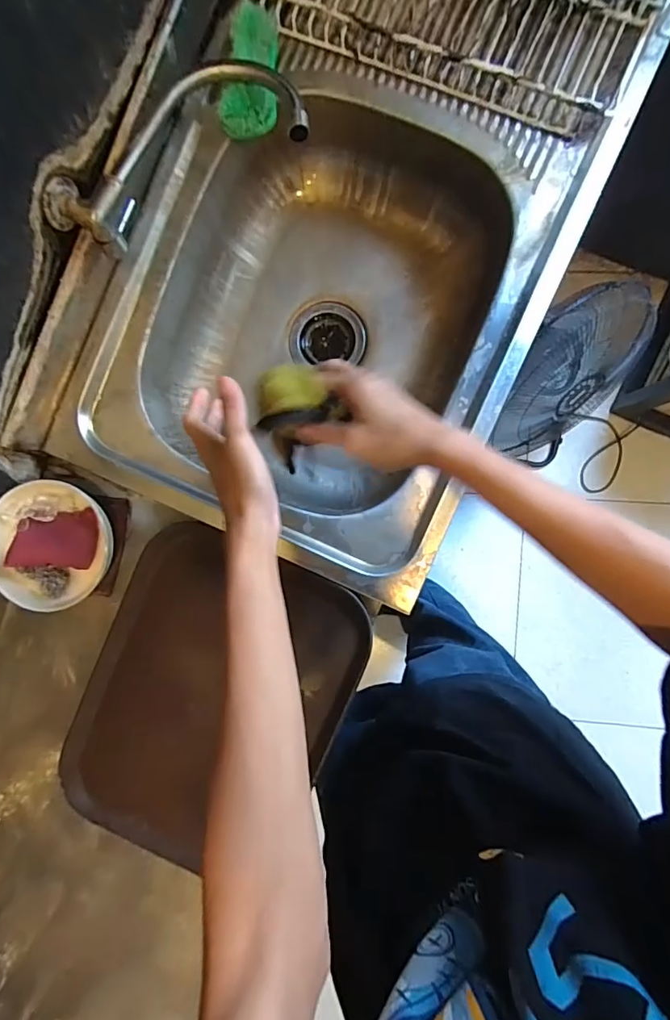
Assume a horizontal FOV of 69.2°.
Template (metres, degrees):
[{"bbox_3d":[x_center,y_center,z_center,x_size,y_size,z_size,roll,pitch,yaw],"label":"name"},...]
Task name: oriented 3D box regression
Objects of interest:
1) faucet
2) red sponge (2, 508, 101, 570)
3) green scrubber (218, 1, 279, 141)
[{"bbox_3d":[-0.171,-0.378,0.494,0.275,0.071,0.119,-28,89,5],"label":"faucet"},{"bbox_3d":[-0.327,0.034,0.565,0.089,0.029,0.068,5,92,5],"label":"red sponge"},{"bbox_3d":[-0.089,-0.486,0.547,0.053,0.057,0.122,17,93,4],"label":"green scrubber"}]

